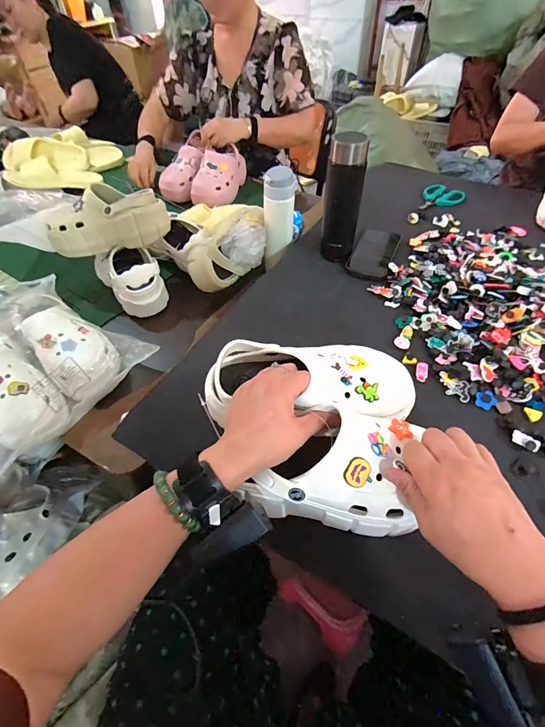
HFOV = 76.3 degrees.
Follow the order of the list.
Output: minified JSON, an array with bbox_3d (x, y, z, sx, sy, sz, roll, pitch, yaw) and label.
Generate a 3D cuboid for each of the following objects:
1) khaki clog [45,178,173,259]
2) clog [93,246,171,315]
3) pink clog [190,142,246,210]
[{"bbox_3d":[-0.344,-0.291,0.722,0.247,0.110,0.101,2,51,4],"label":"khaki clog"},{"bbox_3d":[-0.305,-0.187,0.755,0.104,0.093,0.156,-34,57,-23],"label":"clog"},{"bbox_3d":[-0.163,-0.571,1.054,0.109,0.096,0.229,13,52,13],"label":"pink clog"}]

